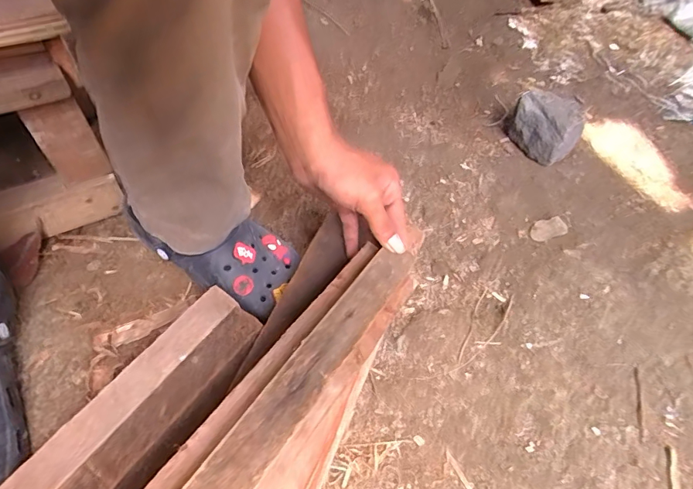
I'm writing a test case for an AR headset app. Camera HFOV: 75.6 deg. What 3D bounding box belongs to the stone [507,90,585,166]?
[{"bbox_3d":[0.293,-0.176,0.661,0.100,0.077,0.080,35,60,19],"label":"stone"}]

